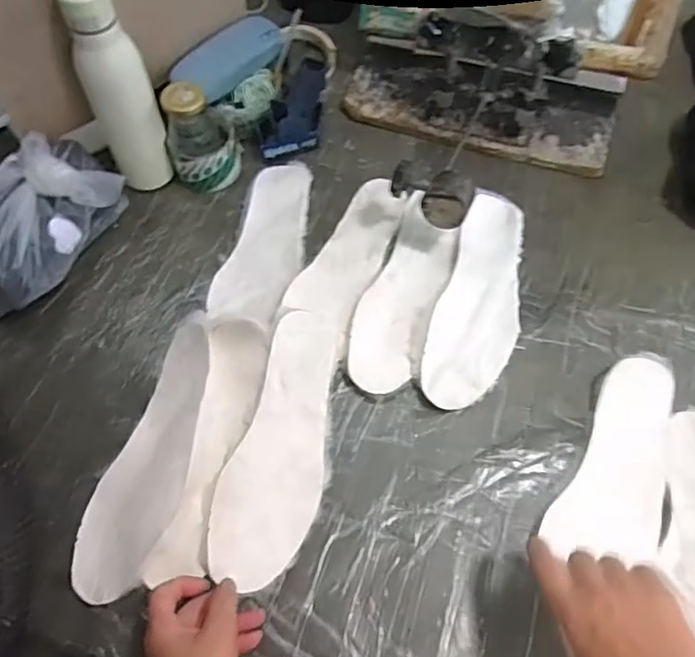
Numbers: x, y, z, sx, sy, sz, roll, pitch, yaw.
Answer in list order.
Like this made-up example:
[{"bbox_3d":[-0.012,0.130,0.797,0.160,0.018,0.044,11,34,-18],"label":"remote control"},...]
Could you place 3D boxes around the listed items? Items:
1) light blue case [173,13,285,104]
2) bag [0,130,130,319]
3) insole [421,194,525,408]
[{"bbox_3d":[-0.146,-0.346,0.748,0.070,0.030,0.152,36,70,17],"label":"light blue case"},{"bbox_3d":[-0.357,-0.111,0.660,0.113,0.110,0.227,28,68,14],"label":"bag"},{"bbox_3d":[0.148,-0.039,0.635,0.086,0.023,0.263,17,64,11],"label":"insole"}]

